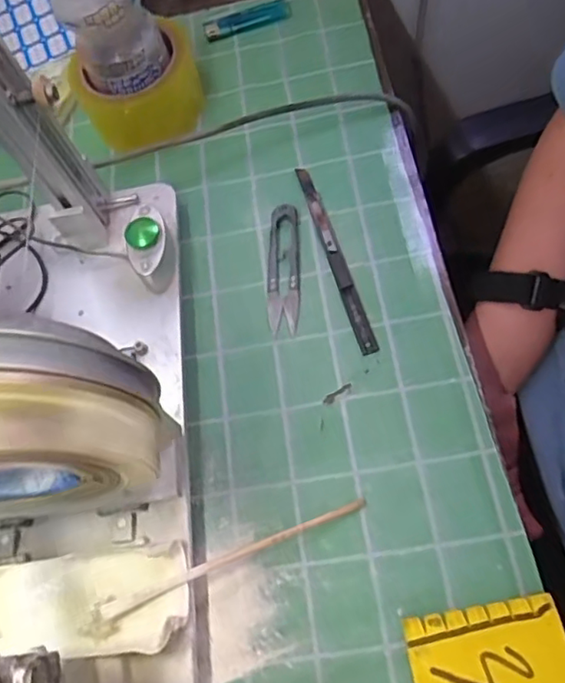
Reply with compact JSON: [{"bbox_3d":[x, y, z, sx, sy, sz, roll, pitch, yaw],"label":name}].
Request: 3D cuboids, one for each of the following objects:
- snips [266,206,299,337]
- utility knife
[{"bbox_3d":[0.000,-0.054,0.427,0.023,0.011,0.097,-3,65,8],"label":"snips"},{"bbox_3d":[0.036,-0.063,0.424,0.012,0.006,0.159,-18,64,1],"label":"utility knife"}]

